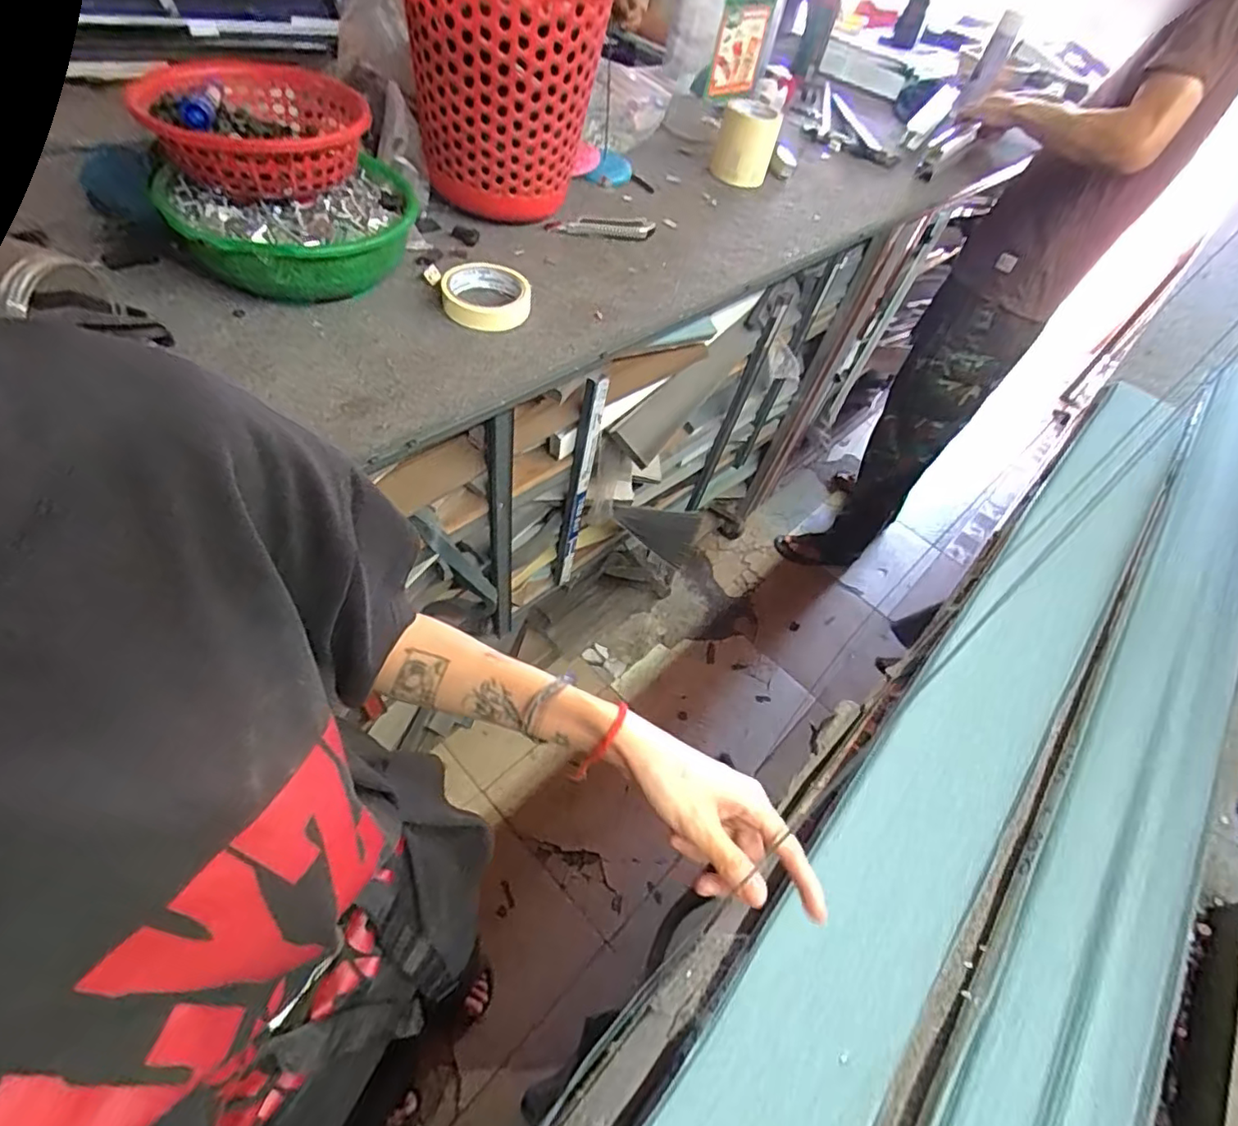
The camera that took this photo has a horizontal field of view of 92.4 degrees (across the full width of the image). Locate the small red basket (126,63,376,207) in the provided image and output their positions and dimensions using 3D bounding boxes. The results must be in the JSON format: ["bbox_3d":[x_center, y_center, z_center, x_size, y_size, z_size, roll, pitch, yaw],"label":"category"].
[{"bbox_3d":[-0.342,-0.421,0.578,0.181,0.071,0.206,-13,56,-20],"label":"small red basket"}]

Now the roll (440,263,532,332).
[{"bbox_3d":[-0.145,-0.294,0.652,0.093,0.032,0.090,6,52,-7],"label":"roll"}]

